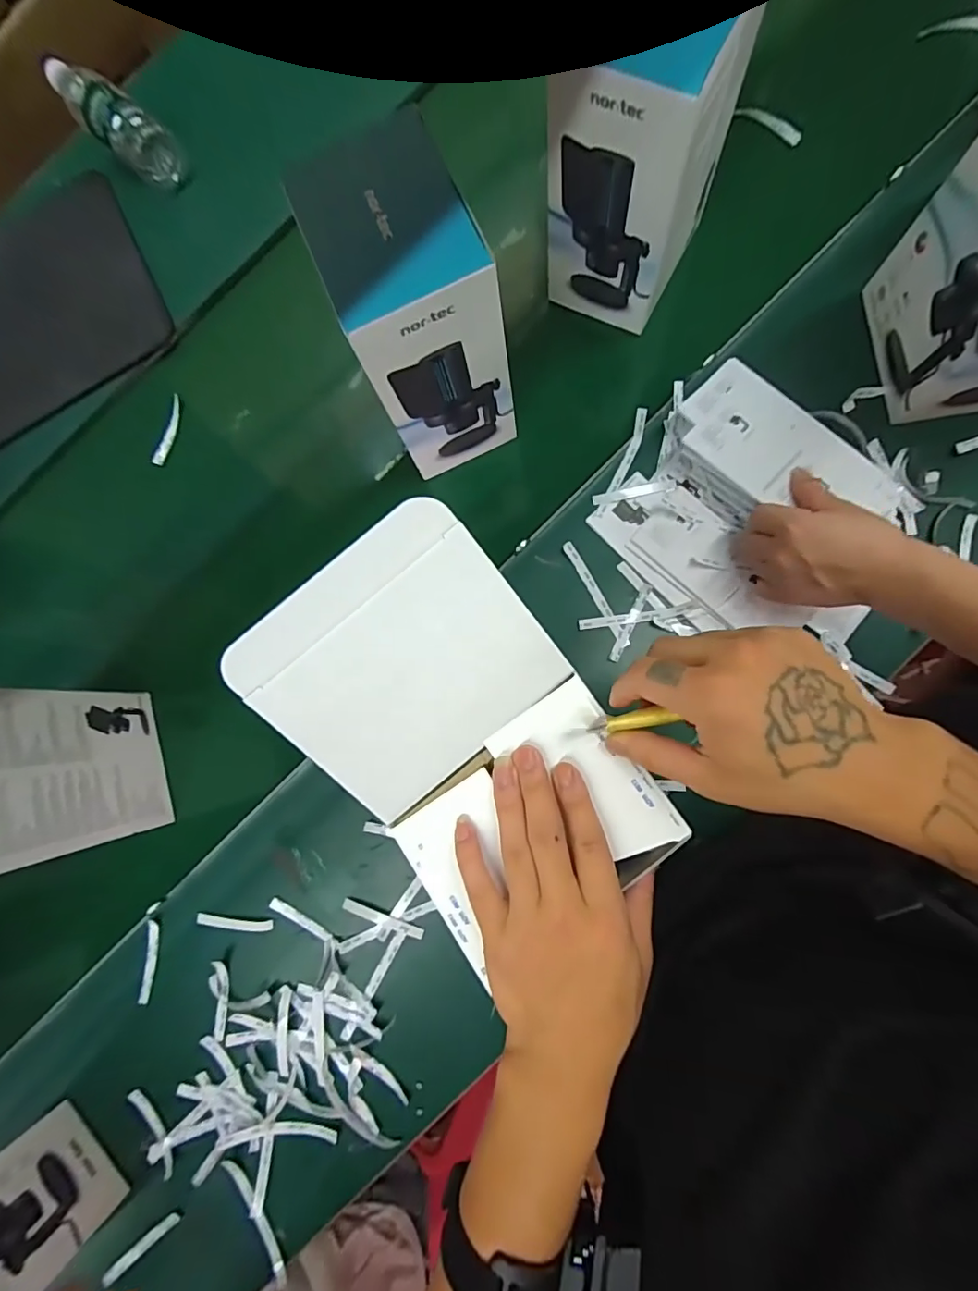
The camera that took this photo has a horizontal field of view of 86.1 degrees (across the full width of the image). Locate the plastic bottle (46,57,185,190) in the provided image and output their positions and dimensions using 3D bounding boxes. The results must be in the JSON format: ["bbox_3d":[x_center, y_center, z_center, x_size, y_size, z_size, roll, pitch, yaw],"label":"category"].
[{"bbox_3d":[-0.469,-0.658,0.663,0.185,0.068,0.066,44,90,9],"label":"plastic bottle"}]

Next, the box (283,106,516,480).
[{"bbox_3d":[-0.062,-0.285,0.473,0.110,0.222,0.141,-25,81,4],"label":"box"}]

